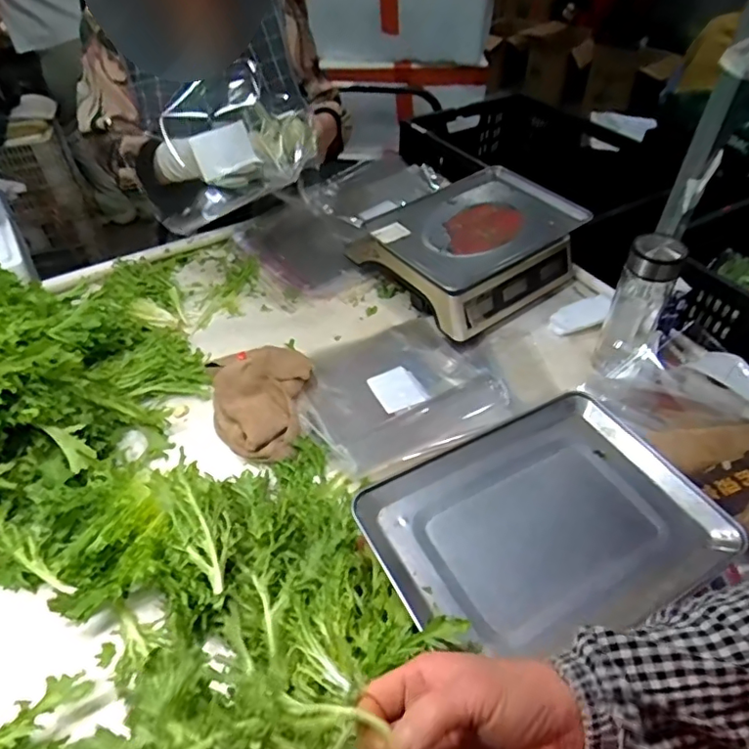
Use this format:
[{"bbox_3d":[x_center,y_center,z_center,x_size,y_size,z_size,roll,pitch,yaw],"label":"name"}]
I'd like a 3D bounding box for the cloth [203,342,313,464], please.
[{"bbox_3d":[-0.165,0.032,0.777,0.136,0.058,0.182,3,45,3],"label":"cloth"}]

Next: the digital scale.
[{"bbox_3d":[0.161,-0.216,0.963,0.313,0.133,0.262,-30,52,-26],"label":"digital scale"}]

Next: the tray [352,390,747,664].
[{"bbox_3d":[0.165,0.142,0.552,0.321,0.029,0.229,-21,49,-19],"label":"tray"}]

